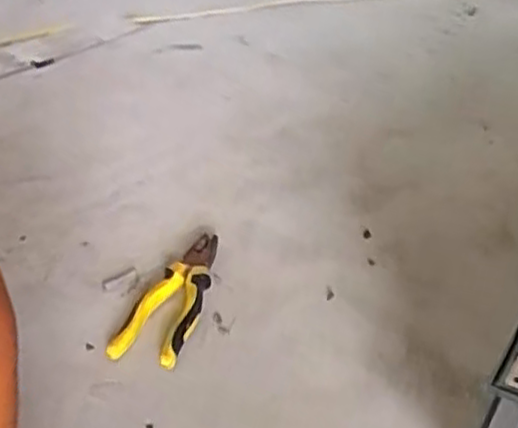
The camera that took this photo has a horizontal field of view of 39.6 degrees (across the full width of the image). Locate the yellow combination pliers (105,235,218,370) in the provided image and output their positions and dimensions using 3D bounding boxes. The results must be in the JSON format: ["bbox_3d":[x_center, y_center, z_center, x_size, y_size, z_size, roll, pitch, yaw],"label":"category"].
[{"bbox_3d":[-0.081,0.082,0.735,0.068,0.023,0.180,8,36,18],"label":"yellow combination pliers"}]

